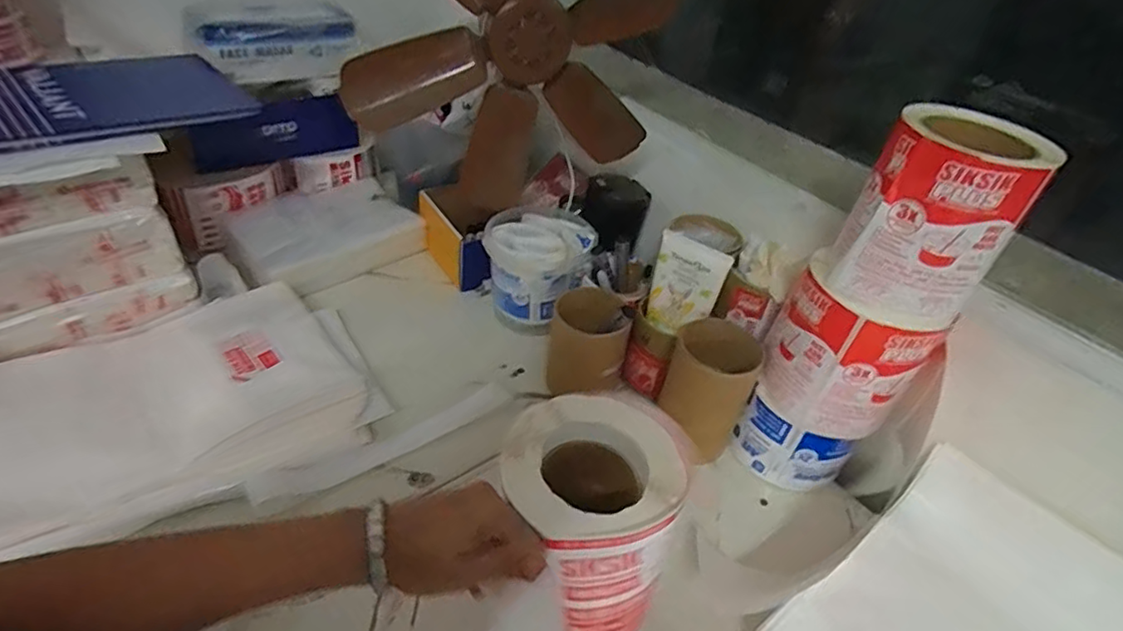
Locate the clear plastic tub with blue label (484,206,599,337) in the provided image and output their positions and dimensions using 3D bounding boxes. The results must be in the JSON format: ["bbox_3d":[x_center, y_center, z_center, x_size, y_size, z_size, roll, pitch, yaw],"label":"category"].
[{"bbox_3d":[-0.028,-0.057,0.747,0.123,0.123,0.133,4,39,-4],"label":"clear plastic tub with blue label"}]

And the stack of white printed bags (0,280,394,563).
[{"bbox_3d":[-0.366,0.088,0.569,0.338,0.048,0.244,-20,46,-30],"label":"stack of white printed bags"}]

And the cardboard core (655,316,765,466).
[{"bbox_3d":[0.138,0.079,0.584,0.080,0.128,0.086,4,39,-4],"label":"cardboard core"}]

